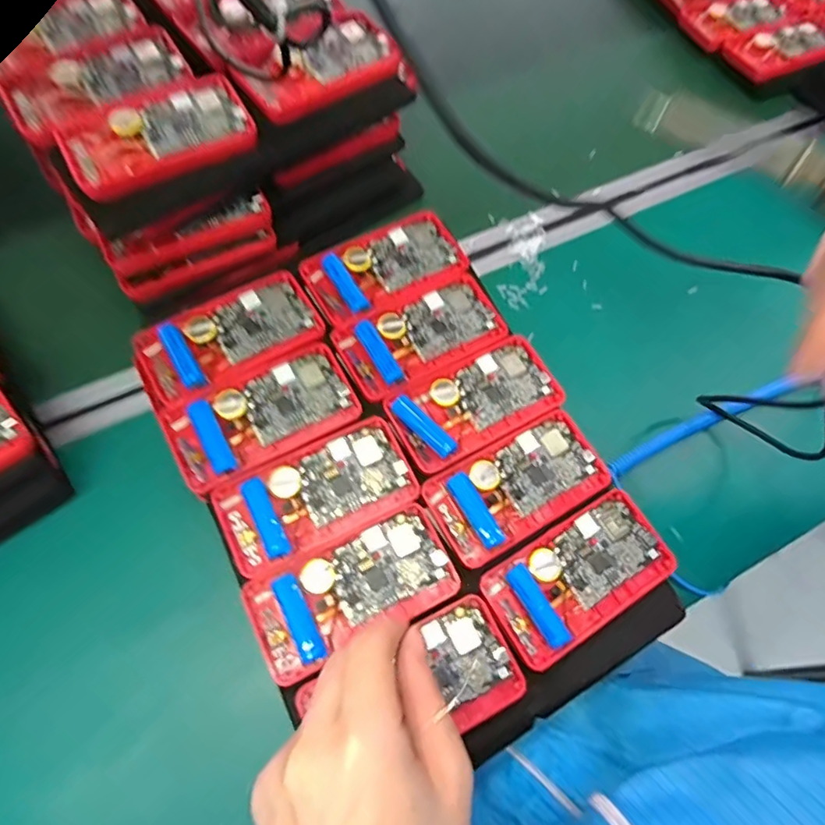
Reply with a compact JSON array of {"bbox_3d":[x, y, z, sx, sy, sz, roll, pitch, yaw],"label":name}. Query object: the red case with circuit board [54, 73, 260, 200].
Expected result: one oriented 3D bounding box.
[{"bbox_3d":[-0.172,-0.189,0.367,0.120,0.017,0.059,-29,71,-14],"label":"red case with circuit board"}]

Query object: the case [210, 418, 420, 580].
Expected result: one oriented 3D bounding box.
[{"bbox_3d":[-0.061,0.050,0.348,0.121,0.015,0.063,-25,70,-12],"label":"case"}]

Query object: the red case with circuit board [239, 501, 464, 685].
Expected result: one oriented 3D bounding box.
[{"bbox_3d":[-0.037,0.108,0.335,0.122,0.025,0.062,-24,70,-12],"label":"red case with circuit board"}]

